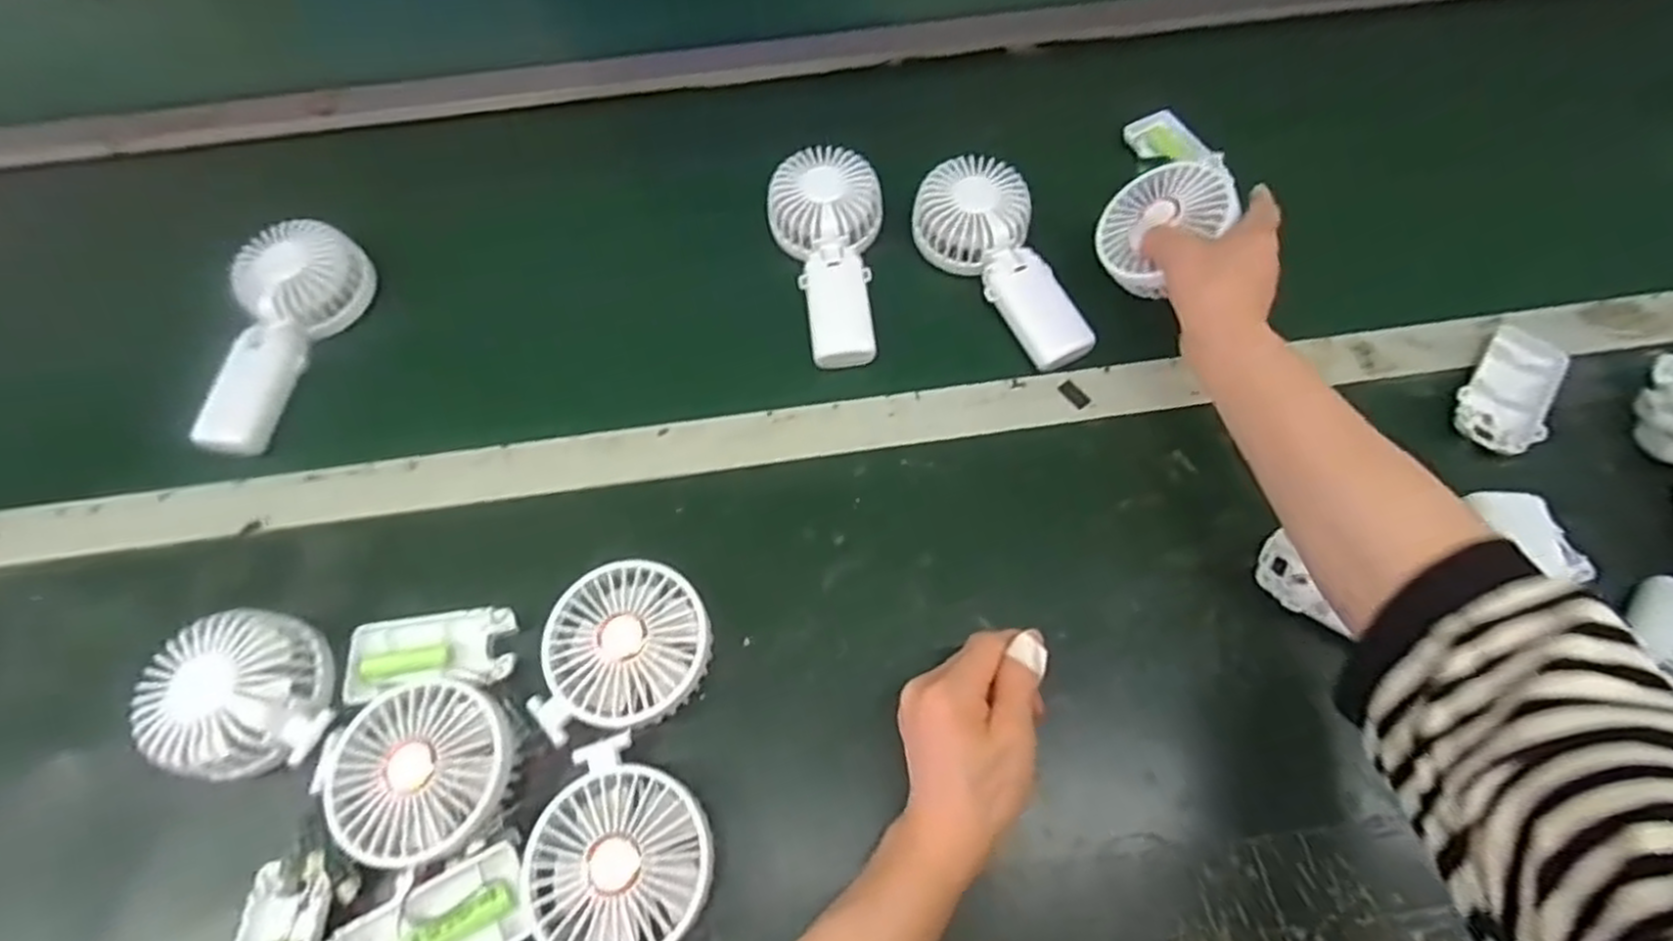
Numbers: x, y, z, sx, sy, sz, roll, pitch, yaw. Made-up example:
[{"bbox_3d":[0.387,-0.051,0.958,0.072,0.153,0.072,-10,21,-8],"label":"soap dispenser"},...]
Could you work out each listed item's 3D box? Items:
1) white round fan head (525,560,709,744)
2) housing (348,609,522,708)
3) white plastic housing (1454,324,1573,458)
[{"bbox_3d":[-0.117,0.100,0.423,0.097,0.047,0.089,-1,64,2],"label":"white round fan head"},{"bbox_3d":[-0.234,0.107,0.444,0.093,0.021,0.048,-8,64,-2],"label":"housing"},{"bbox_3d":[0.444,-0.052,0.497,0.050,0.019,0.086,34,70,17],"label":"white plastic housing"}]

